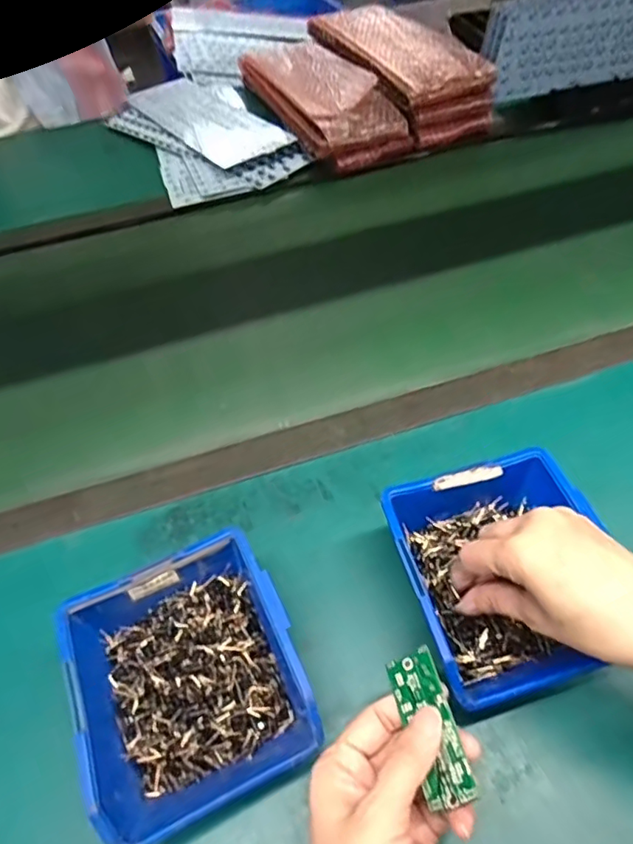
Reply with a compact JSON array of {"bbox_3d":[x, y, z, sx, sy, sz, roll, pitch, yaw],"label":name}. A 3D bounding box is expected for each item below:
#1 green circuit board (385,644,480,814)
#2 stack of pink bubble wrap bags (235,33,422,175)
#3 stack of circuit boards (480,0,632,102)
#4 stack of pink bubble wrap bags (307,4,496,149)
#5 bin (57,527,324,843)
[{"bbox_3d":[0.055,0.147,0.268,0.025,0.004,0.066,-29,50,14],"label":"green circuit board"},{"bbox_3d":[-0.006,-0.486,0.814,0.134,0.056,0.358,-22,54,-12],"label":"stack of pink bubble wrap bags"},{"bbox_3d":[0.394,-0.510,0.722,0.345,0.137,0.032,-8,62,-3],"label":"stack of circuit boards"},{"bbox_3d":[0.112,-0.539,0.830,0.137,0.078,0.368,-20,54,-11],"label":"stack of pink bubble wrap bags"},{"bbox_3d":[-0.071,0.153,0.326,0.117,0.067,0.130,-22,54,-12],"label":"bin"}]

